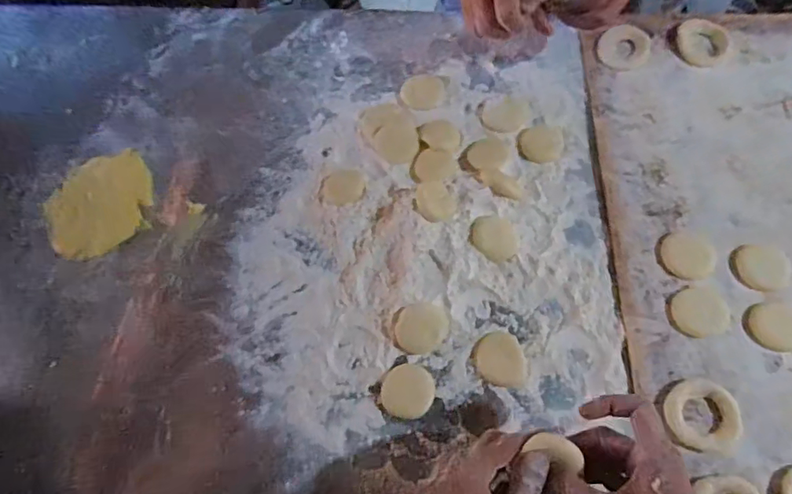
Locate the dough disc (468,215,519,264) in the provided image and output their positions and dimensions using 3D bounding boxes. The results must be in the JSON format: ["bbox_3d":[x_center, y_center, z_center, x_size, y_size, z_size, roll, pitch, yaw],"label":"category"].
[{"bbox_3d":[0.104,-0.011,0.535,0.052,0.004,0.048,4,73,-14],"label":"dough disc"}]

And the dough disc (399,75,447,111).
[{"bbox_3d":[0.033,-0.188,0.622,0.053,0.005,0.047,-7,65,0],"label":"dough disc"}]

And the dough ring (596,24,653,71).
[{"bbox_3d":[0.283,-0.247,0.634,0.061,0.007,0.071,23,68,13],"label":"dough ring"}]

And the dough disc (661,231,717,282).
[{"bbox_3d":[0.297,0.008,0.521,0.050,0.004,0.052,-1,65,2],"label":"dough disc"}]

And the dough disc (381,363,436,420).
[{"bbox_3d":[0.012,0.136,0.485,0.049,0.004,0.048,-6,65,0],"label":"dough disc"}]

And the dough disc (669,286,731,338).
[{"bbox_3d":[0.294,0.062,0.496,0.054,0.004,0.048,-11,65,-2],"label":"dough disc"}]

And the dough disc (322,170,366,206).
[{"bbox_3d":[-0.057,-0.064,0.562,0.047,0.005,0.038,-20,76,2],"label":"dough disc"}]

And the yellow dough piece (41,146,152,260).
[{"bbox_3d":[-0.333,-0.051,0.577,0.112,0.016,0.120,-18,68,-5],"label":"yellow dough piece"}]

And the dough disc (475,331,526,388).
[{"bbox_3d":[0.101,0.109,0.495,0.045,0.006,0.052,-6,65,0],"label":"dough disc"}]

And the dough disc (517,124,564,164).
[{"bbox_3d":[0.168,-0.120,0.595,0.051,0.004,0.050,0,65,3],"label":"dough disc"}]

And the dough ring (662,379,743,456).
[{"bbox_3d":[0.276,0.150,0.460,0.064,0.015,0.062,-1,65,2],"label":"dough ring"}]

